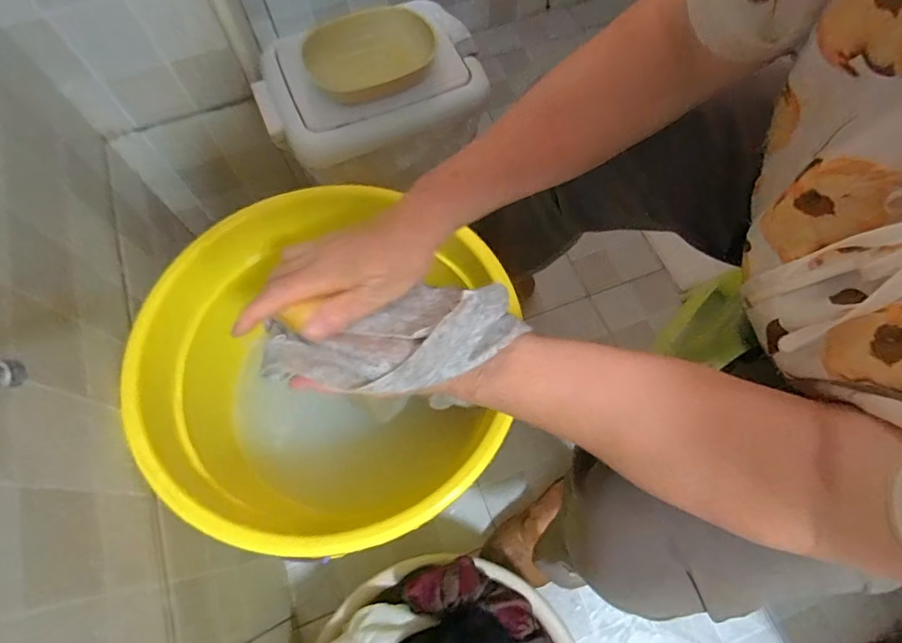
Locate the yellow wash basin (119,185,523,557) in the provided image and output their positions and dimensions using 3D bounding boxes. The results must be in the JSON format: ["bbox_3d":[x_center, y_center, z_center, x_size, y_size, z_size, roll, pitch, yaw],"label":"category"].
[{"bbox_3d":[-0.115,0.048,0.530,0.363,0.173,0.338,0,68,0],"label":"yellow wash basin"}]

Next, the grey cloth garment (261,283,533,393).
[{"bbox_3d":[-0.042,0.011,0.319,0.169,0.033,0.072,-11,68,6],"label":"grey cloth garment"}]

